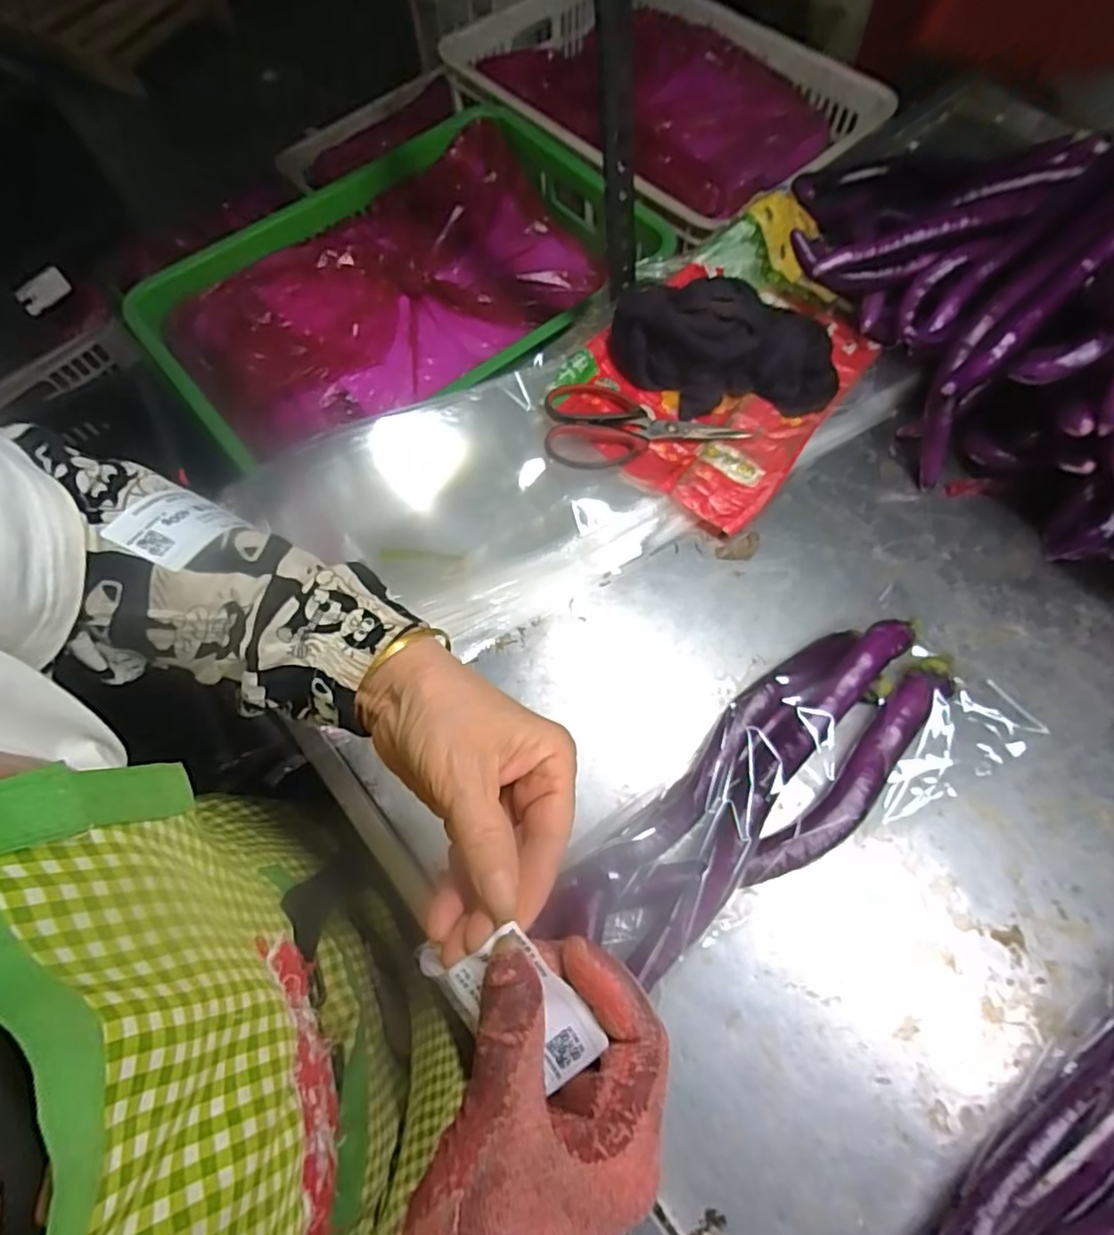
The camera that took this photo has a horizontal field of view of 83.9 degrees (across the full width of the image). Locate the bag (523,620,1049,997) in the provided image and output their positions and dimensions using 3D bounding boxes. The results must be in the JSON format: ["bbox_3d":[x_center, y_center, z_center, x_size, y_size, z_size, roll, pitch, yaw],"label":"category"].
[{"bbox_3d":[0.156,0.122,0.443,0.350,0.068,0.129,-27,70,-14],"label":"bag"}]

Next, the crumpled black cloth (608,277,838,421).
[{"bbox_3d":[0.159,-0.259,0.581,0.211,0.070,0.114,0,68,2],"label":"crumpled black cloth"}]

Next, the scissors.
[{"bbox_3d":[0.079,-0.183,0.575,0.179,0.017,0.090,-5,68,0],"label":"scissors"}]

